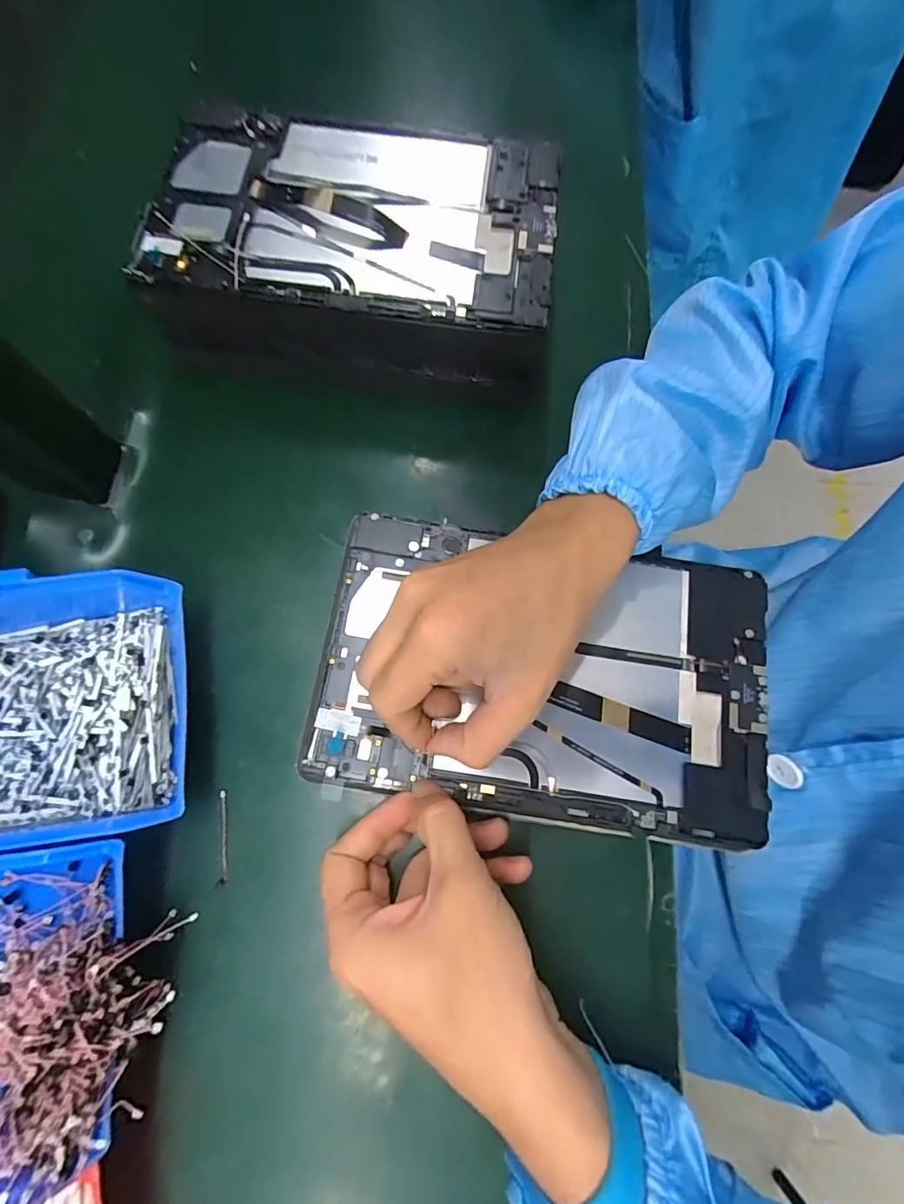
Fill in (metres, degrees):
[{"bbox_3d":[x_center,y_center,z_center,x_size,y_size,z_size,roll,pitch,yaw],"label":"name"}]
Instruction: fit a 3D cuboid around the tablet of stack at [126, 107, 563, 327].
[{"bbox_3d":[-0.057,-0.235,0.309,0.237,0.013,0.141,7,74,1],"label":"tablet of stack"}]

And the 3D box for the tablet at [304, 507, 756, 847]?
[{"bbox_3d":[0.050,0.037,0.282,0.240,0.008,0.151,8,74,2],"label":"tablet"}]

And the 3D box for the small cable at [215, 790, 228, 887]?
[{"bbox_3d":[-0.123,0.127,0.276,0.006,0.004,0.047,-4,74,-2],"label":"small cable"}]

